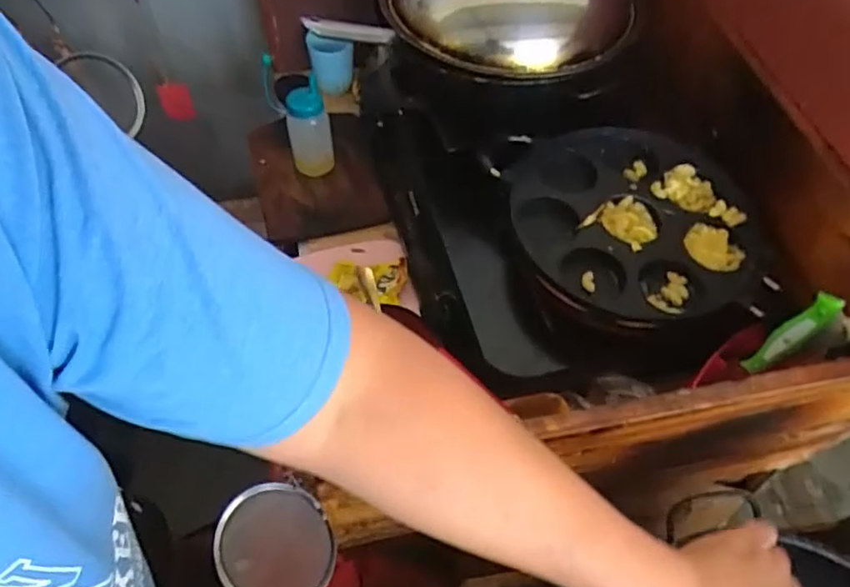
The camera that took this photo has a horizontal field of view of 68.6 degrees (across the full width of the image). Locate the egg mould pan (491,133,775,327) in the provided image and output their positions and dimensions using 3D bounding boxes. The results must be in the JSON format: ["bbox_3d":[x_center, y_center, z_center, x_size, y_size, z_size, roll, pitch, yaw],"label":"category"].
[{"bbox_3d":[0.232,-0.078,0.700,0.263,0.045,0.252,-4,56,-4],"label":"egg mould pan"}]

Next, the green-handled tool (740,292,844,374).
[{"bbox_3d":[0.346,0.041,0.594,0.015,0.110,0.022,-3,51,-37],"label":"green-handled tool"}]

